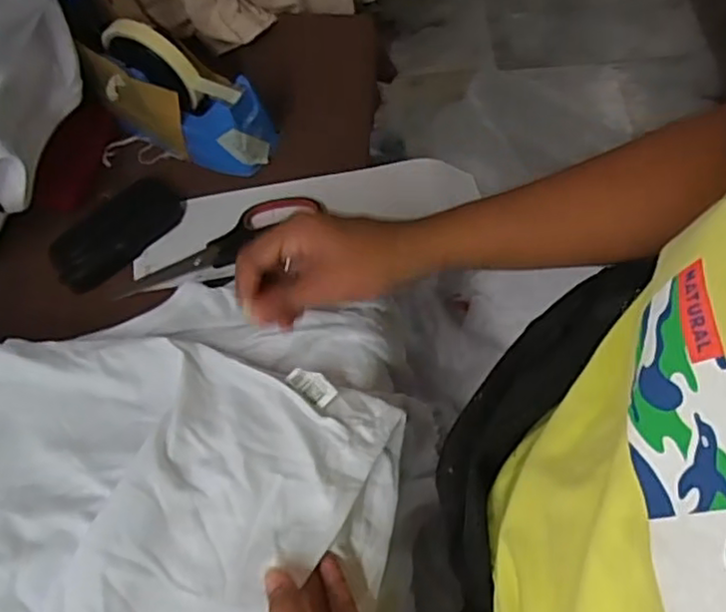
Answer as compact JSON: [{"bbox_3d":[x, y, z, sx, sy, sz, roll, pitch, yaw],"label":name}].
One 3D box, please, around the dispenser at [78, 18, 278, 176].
[{"bbox_3d":[-0.156,-0.173,0.556,0.144,0.101,0.061,22,68,13],"label":"dispenser"}]

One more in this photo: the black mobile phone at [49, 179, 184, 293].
[{"bbox_3d":[-0.203,-0.062,0.545,0.115,0.020,0.051,-40,69,-15],"label":"black mobile phone"}]

